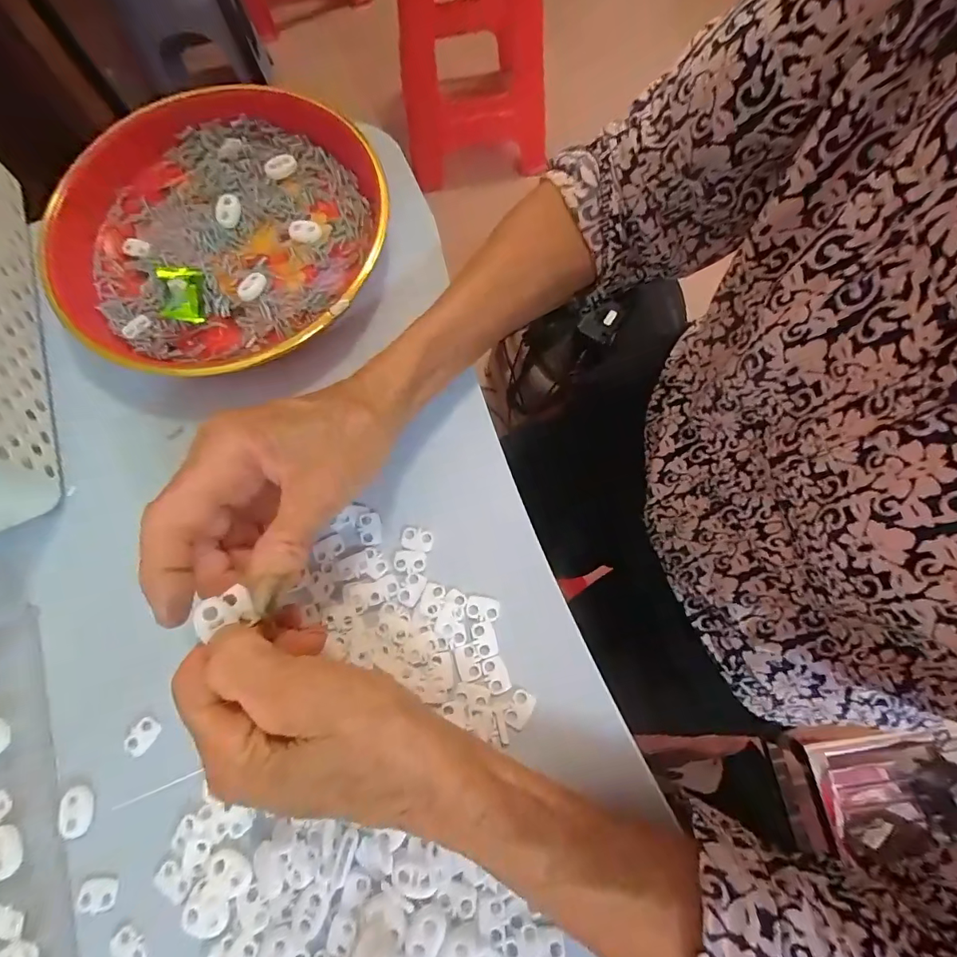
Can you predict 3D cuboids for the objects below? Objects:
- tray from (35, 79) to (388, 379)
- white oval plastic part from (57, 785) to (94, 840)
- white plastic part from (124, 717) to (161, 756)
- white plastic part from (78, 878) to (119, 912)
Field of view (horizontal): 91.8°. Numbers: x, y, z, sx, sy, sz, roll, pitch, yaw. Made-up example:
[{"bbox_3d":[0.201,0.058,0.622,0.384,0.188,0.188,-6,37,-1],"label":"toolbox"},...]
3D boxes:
[{"bbox_3d":[-0.180,-0.170,0.313,0.218,0.029,0.217,-1,74,2],"label":"tray"},{"bbox_3d":[-0.202,0.167,0.232,0.013,0.007,0.022,-8,74,0],"label":"white oval plastic part"},{"bbox_3d":[-0.177,0.136,0.243,0.012,0.004,0.018,30,77,10],"label":"white plastic part"},{"bbox_3d":[-0.184,0.201,0.224,0.017,0.004,0.013,1,74,3],"label":"white plastic part"}]

